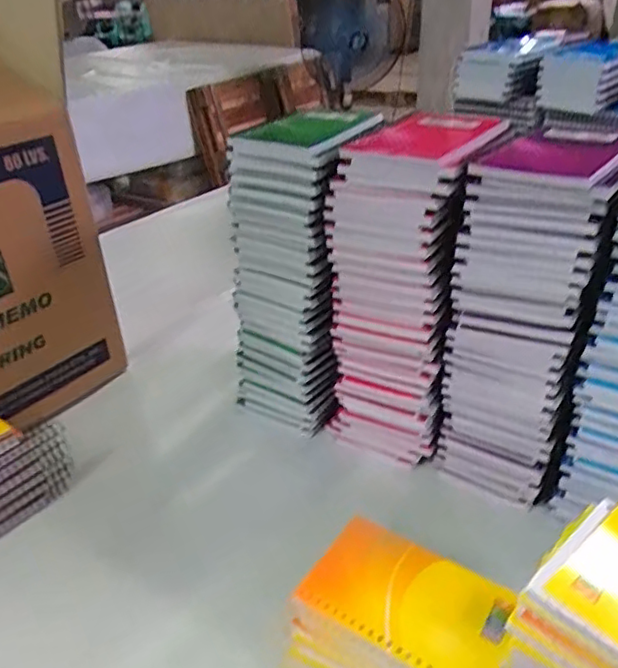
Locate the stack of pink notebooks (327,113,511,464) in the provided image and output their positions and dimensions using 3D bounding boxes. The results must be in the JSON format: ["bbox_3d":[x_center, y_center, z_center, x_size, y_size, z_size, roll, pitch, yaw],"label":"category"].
[{"bbox_3d":[0.088,-0.032,0.539,0.105,0.292,0.123,12,34,23],"label":"stack of pink notebooks"}]

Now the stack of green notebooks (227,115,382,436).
[{"bbox_3d":[-0.007,-0.055,0.585,0.113,0.288,0.122,11,34,22],"label":"stack of green notebooks"}]

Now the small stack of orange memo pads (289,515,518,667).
[{"bbox_3d":[0.061,0.188,0.391,0.136,0.060,0.088,15,34,28],"label":"small stack of orange memo pads"}]

